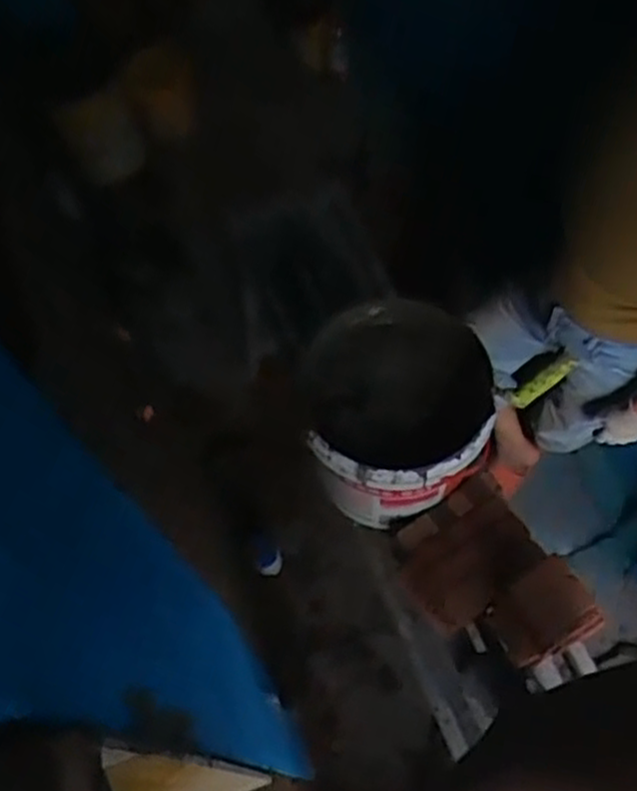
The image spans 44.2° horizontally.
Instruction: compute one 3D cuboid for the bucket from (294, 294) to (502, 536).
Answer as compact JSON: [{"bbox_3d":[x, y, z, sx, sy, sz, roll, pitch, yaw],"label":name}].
[{"bbox_3d":[0.131,0.037,1.305,0.272,0.302,0.285,-1,63,3],"label":"bucket"}]

